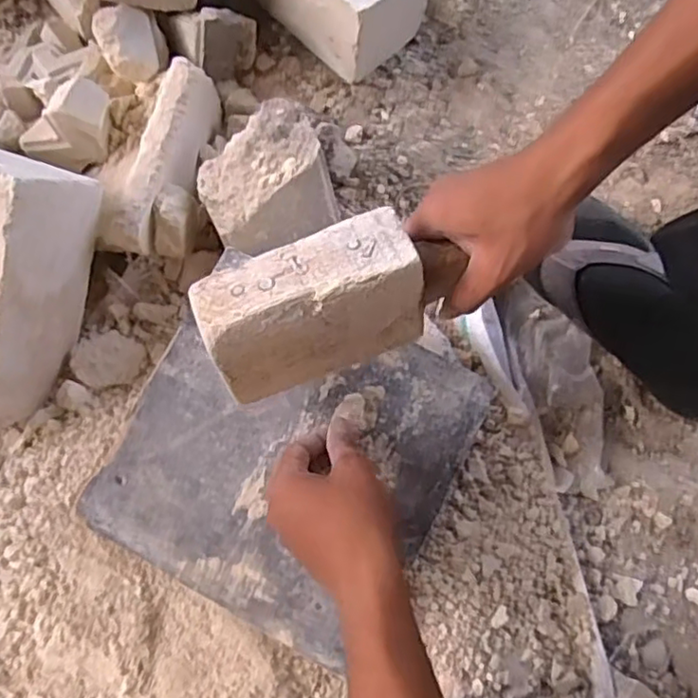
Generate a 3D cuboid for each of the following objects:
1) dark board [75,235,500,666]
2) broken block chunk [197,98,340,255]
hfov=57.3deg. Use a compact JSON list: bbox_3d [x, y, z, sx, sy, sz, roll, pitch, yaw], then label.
[{"bbox_3d":[-0.049,0.077,0.492,0.241,0.006,0.240,27,79,8],"label":"dark board"},{"bbox_3d":[-0.070,-0.141,0.550,0.111,0.061,0.104,0,77,2],"label":"broken block chunk"}]

